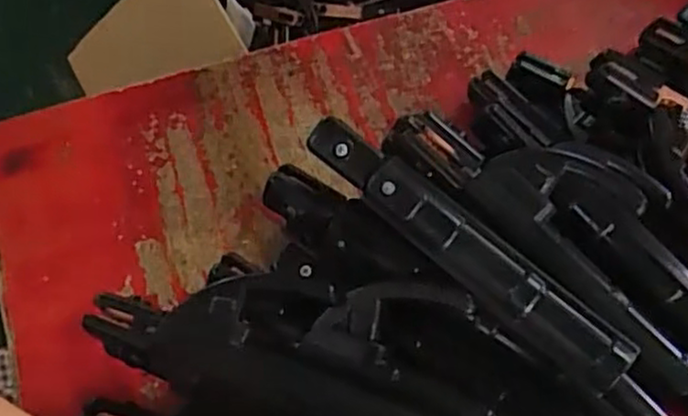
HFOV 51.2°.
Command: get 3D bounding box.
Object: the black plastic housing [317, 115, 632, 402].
[{"bbox_3d":[0.060,0.019,0.366,0.194,0.032,0.024,39,66,17],"label":"black plastic housing"}]

